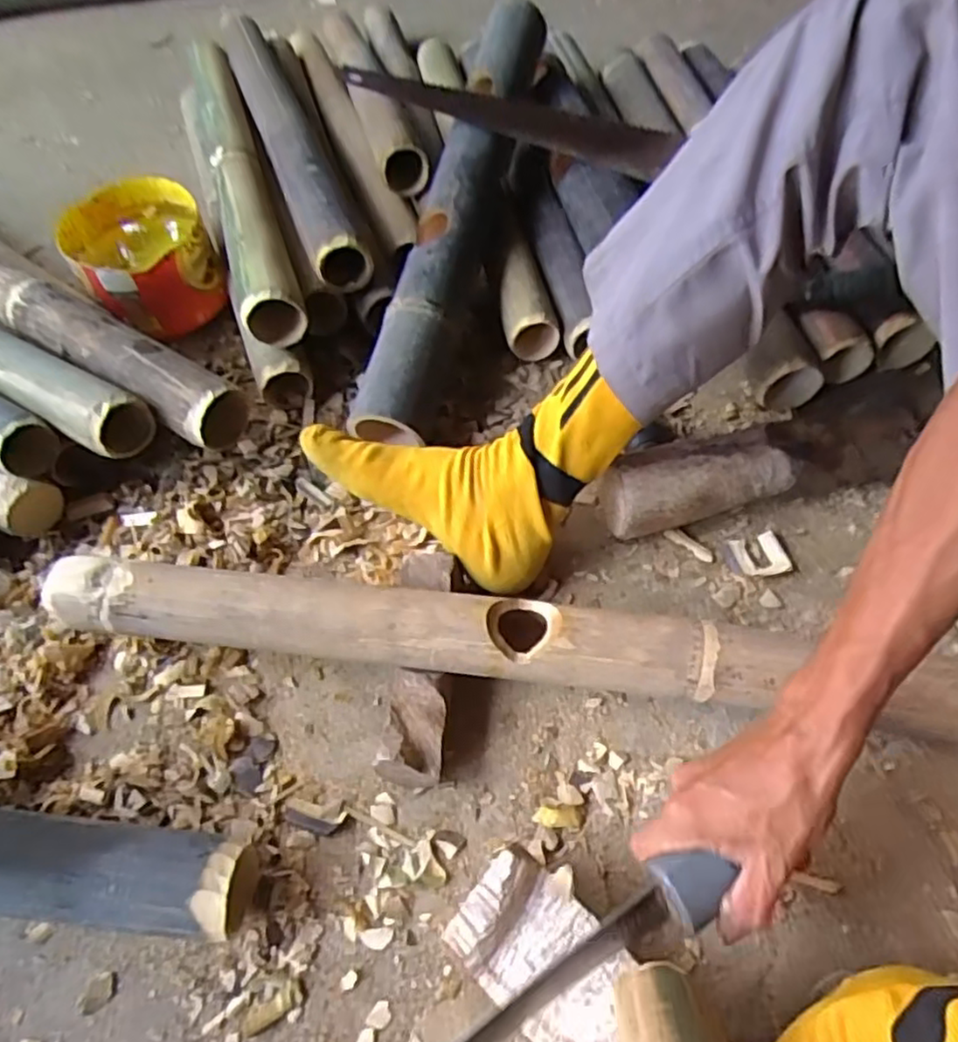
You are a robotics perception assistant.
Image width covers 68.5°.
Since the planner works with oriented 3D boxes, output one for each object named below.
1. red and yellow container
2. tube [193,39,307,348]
[{"bbox_3d":[-0.365,-0.285,0.772,0.144,0.086,0.156,-27,58,-16],"label":"red and yellow container"},{"bbox_3d":[-0.301,-0.450,0.852,0.065,0.055,0.686,-16,56,-9],"label":"tube"}]

